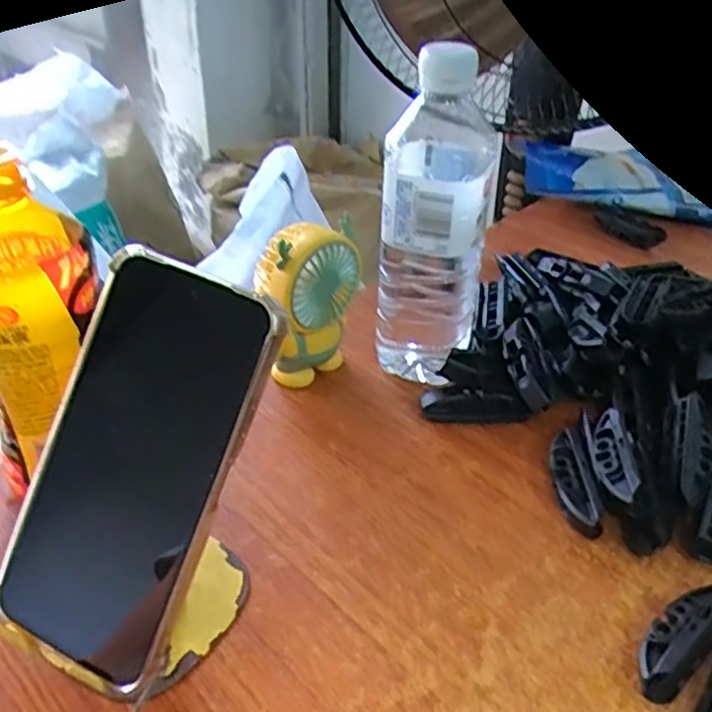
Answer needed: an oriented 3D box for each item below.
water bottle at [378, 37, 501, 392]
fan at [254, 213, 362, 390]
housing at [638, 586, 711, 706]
[{"bbox_3d":[0.051,-0.082,0.450,0.063,0.211,0.071,6,37,6],"label":"water bottle"},{"bbox_3d":[-0.033,-0.036,0.466,0.069,0.105,0.042,-26,45,-32],"label":"fan"},{"bbox_3d":[0.151,0.129,0.323,0.071,0.020,0.023,-28,46,-33],"label":"housing"}]

